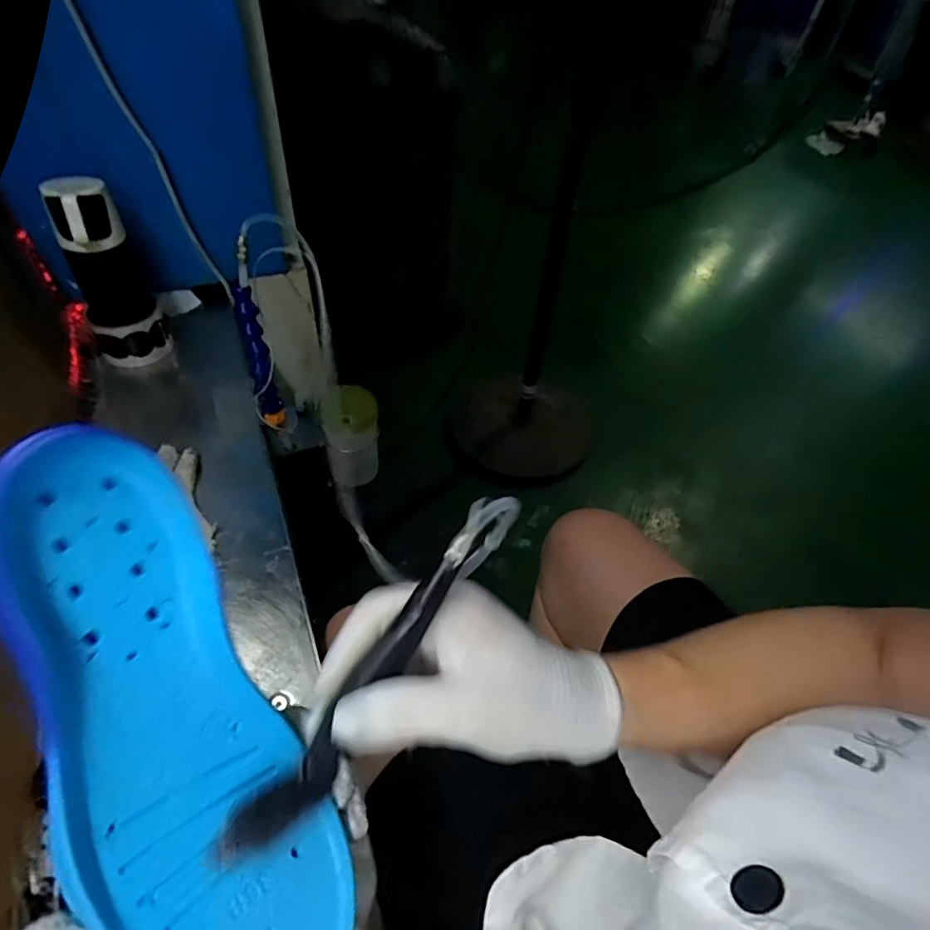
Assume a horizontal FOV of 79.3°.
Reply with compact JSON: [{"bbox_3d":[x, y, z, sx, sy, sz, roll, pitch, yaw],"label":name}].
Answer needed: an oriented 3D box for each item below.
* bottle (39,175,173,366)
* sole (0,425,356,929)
[{"bbox_3d":[-0.398,-0.209,0.624,0.082,0.218,0.086,-26,57,-25],"label":"bottle"},{"bbox_3d":[-0.128,0.109,0.238,0.085,0.033,0.249,-24,89,-23],"label":"sole"}]

